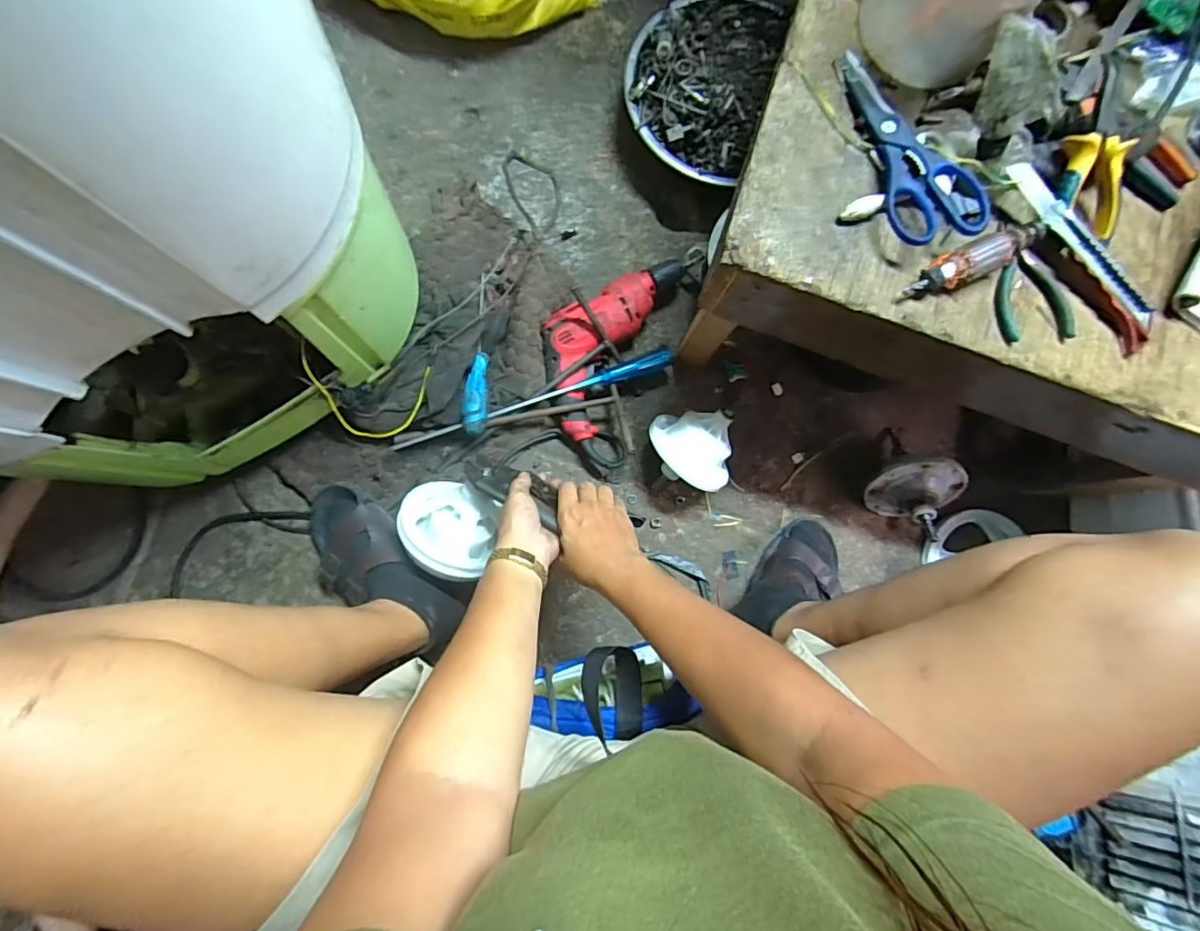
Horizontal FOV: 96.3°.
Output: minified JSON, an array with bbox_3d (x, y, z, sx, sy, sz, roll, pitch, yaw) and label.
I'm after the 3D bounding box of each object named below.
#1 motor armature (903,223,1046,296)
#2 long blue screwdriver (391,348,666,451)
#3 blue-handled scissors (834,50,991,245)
[{"bbox_3d":[0.329,-0.181,0.473,0.126,0.034,0.031,-24,86,-8],"label":"motor armature"},{"bbox_3d":[-0.084,-0.086,0.722,0.388,0.028,0.024,-19,86,-8],"label":"long blue screwdriver"},{"bbox_3d":[0.276,-0.289,0.478,0.074,0.014,0.197,-13,79,4],"label":"blue-handled scissors"}]

